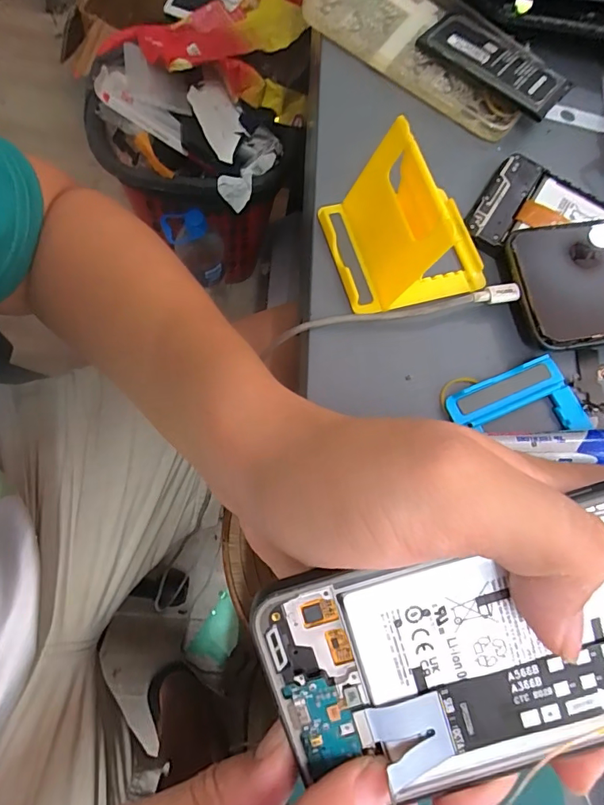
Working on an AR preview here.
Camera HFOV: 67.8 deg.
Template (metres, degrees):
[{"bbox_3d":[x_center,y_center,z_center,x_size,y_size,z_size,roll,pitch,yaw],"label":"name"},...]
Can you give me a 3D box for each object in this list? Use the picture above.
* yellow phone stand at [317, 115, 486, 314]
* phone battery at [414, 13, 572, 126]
[{"bbox_3d":[0.062,-0.093,0.228,0.085,0.054,0.073,-12,75,-12],"label":"yellow phone stand"},{"bbox_3d":[0.127,-0.222,0.293,0.095,0.007,0.042,38,78,7],"label":"phone battery"}]

